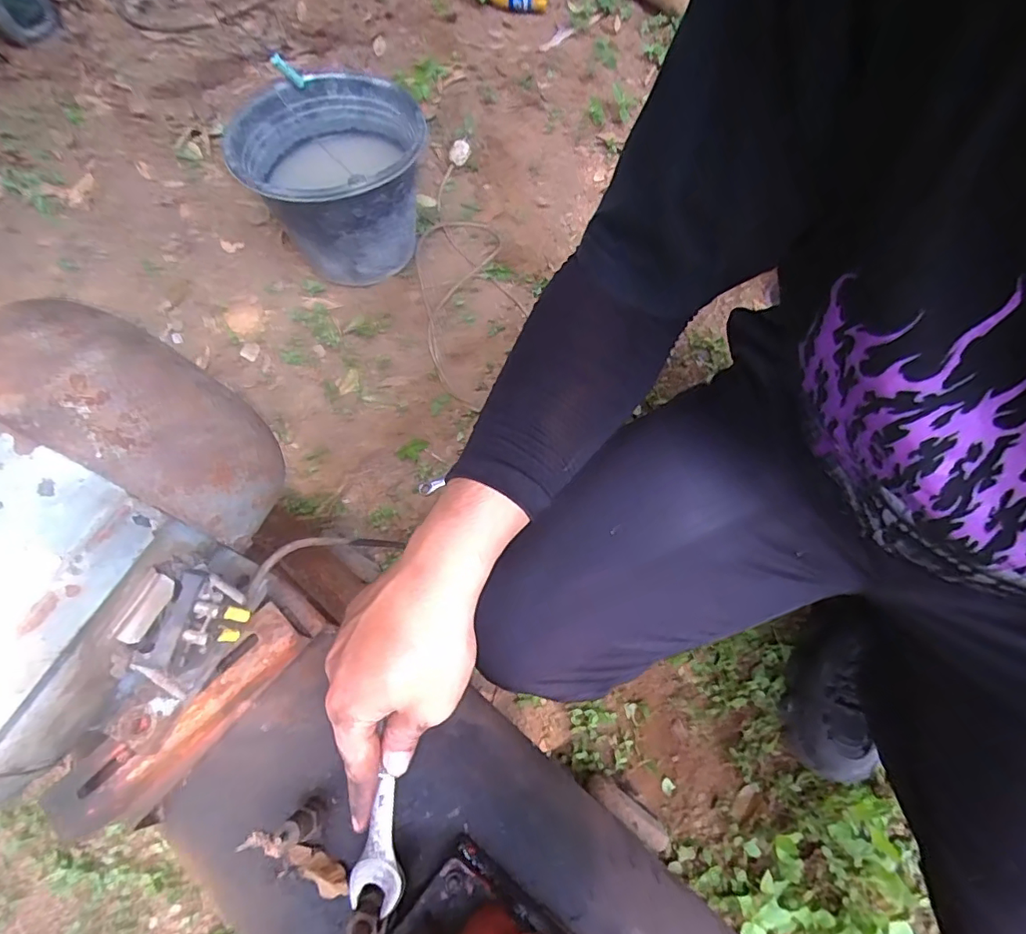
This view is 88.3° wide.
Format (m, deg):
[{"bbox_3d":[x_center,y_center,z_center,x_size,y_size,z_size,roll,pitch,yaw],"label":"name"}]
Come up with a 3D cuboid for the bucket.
[{"bbox_3d":[-0.276,-0.444,0.872,0.256,0.255,0.273,0,68,-1],"label":"bucket"}]

